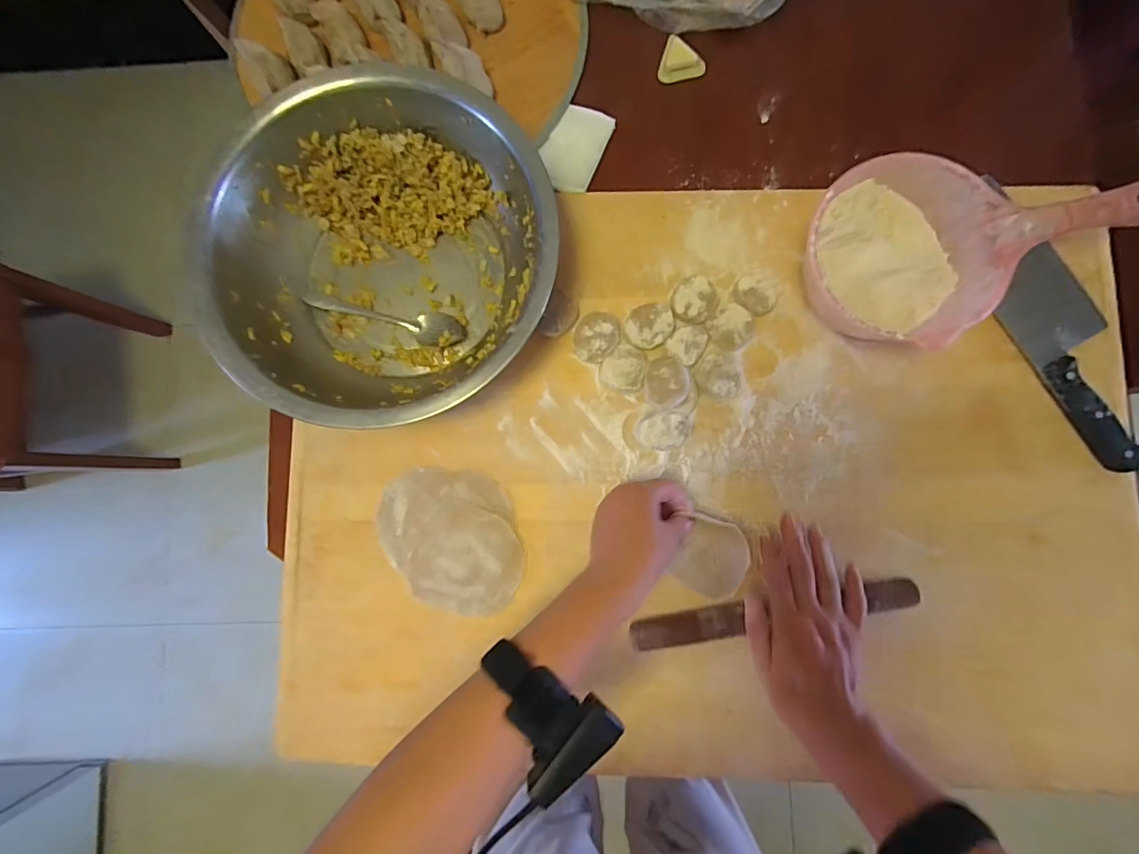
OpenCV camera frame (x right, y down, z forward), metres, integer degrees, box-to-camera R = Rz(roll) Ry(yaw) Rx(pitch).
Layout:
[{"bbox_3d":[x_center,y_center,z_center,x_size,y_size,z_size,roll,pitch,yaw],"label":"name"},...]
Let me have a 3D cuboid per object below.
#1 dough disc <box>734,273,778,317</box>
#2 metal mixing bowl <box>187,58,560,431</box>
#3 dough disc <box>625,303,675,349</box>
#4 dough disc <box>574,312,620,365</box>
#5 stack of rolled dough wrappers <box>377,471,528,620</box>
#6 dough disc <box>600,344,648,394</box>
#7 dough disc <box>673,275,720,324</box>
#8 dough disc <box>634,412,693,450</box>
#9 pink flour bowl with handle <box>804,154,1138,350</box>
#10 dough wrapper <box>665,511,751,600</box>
[{"bbox_3d":[0.178,-0.127,0.462,0.041,0.016,0.037,37,86,5],"label":"dough disc"},{"bbox_3d":[-0.164,-0.147,0.441,0.285,0.090,0.285,0,84,1],"label":"metal mixing bowl"},{"bbox_3d":[0.077,-0.098,0.466,0.045,0.012,0.043,0,84,1],"label":"dough disc"},{"bbox_3d":[0.026,-0.086,0.464,0.042,0.013,0.048,2,84,2],"label":"dough disc"},{"bbox_3d":[-0.113,0.107,0.457,0.135,0.004,0.128,3,84,2],"label":"stack of rolled dough wrappers"},{"bbox_3d":[0.054,-0.055,0.462,0.040,0.016,0.046,44,86,5],"label":"dough disc"},{"bbox_3d":[0.122,-0.121,0.465,0.044,0.014,0.044,0,84,1],"label":"dough disc"},{"bbox_3d":[0.089,0.004,0.451,0.052,0.017,0.033,3,84,2],"label":"dough disc"},{"bbox_3d":[0.327,-0.153,0.426,0.257,0.094,0.157,-15,83,0],"label":"pink flour bowl with handle"},{"bbox_3d":[0.126,0.117,0.434,0.068,0.013,0.068,16,90,6],"label":"dough wrapper"}]

